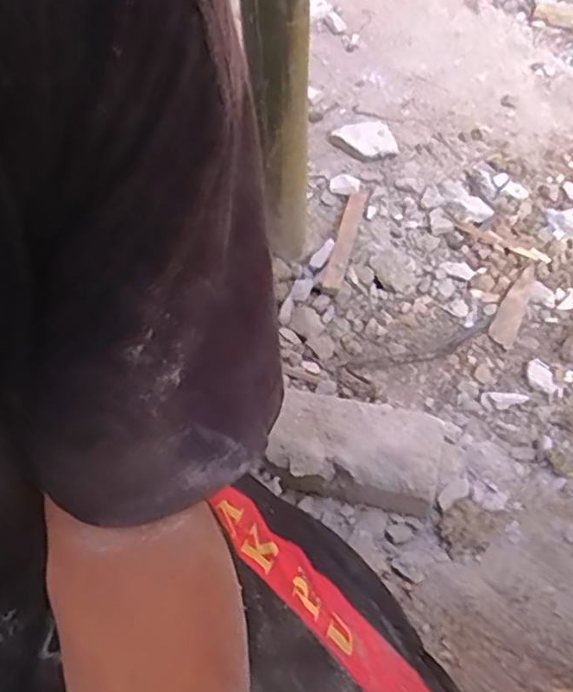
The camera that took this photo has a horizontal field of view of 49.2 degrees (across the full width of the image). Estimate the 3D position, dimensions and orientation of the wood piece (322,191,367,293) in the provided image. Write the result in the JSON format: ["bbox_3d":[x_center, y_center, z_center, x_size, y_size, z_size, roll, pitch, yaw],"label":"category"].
[{"bbox_3d":[0.083,-0.155,0.890,0.024,0.016,0.192,13,62,10],"label":"wood piece"}]

